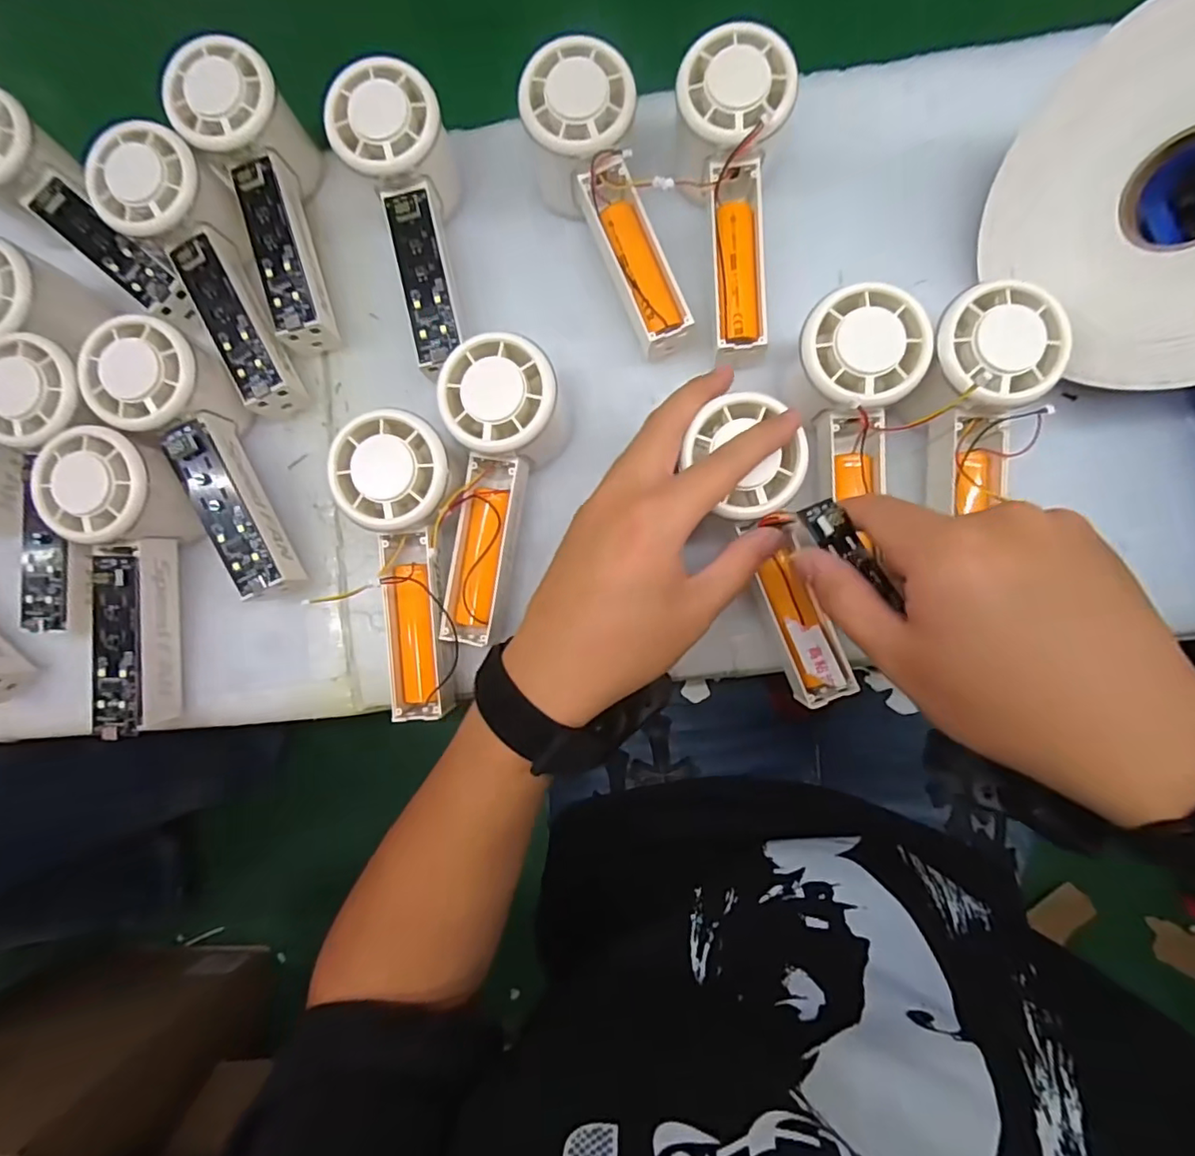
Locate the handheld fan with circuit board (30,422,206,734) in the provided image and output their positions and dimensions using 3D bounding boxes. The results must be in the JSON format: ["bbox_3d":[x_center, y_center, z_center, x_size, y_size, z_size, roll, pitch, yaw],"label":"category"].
[{"bbox_3d":[-0.249,0.004,0.302,0.060,0.053,0.152,1,84,4],"label":"handheld fan with circuit board"}]

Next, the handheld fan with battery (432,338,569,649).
[{"bbox_3d":[-0.053,-0.043,0.307,0.052,0.056,0.147,10,99,5],"label":"handheld fan with battery"}]

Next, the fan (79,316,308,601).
[{"bbox_3d":[-0.210,-0.061,0.311,0.059,0.045,0.152,-26,96,1],"label":"fan"}]

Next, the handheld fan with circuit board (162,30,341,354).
[{"bbox_3d":[-0.179,-0.210,0.320,0.054,0.055,0.151,-24,83,1],"label":"handheld fan with circuit board"}]

